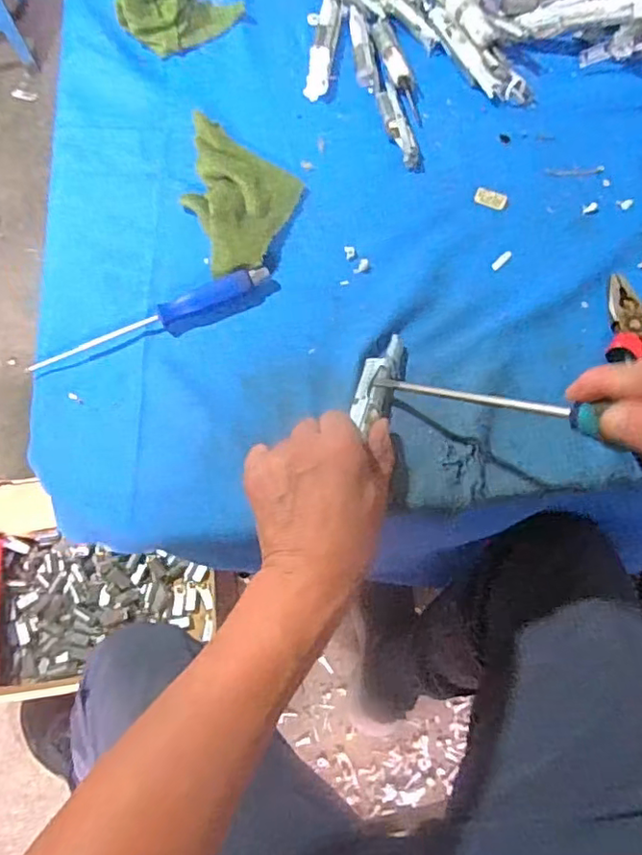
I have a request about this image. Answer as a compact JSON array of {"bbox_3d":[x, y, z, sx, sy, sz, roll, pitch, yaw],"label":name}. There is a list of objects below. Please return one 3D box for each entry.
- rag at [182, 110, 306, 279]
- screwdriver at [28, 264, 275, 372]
[{"bbox_3d":[-0.067,-0.196,0.482,0.093,0.031,0.156,4,68,3],"label":"rag"},{"bbox_3d":[-0.127,-0.083,0.444,0.184,0.021,0.025,-19,68,-6],"label":"screwdriver"}]

